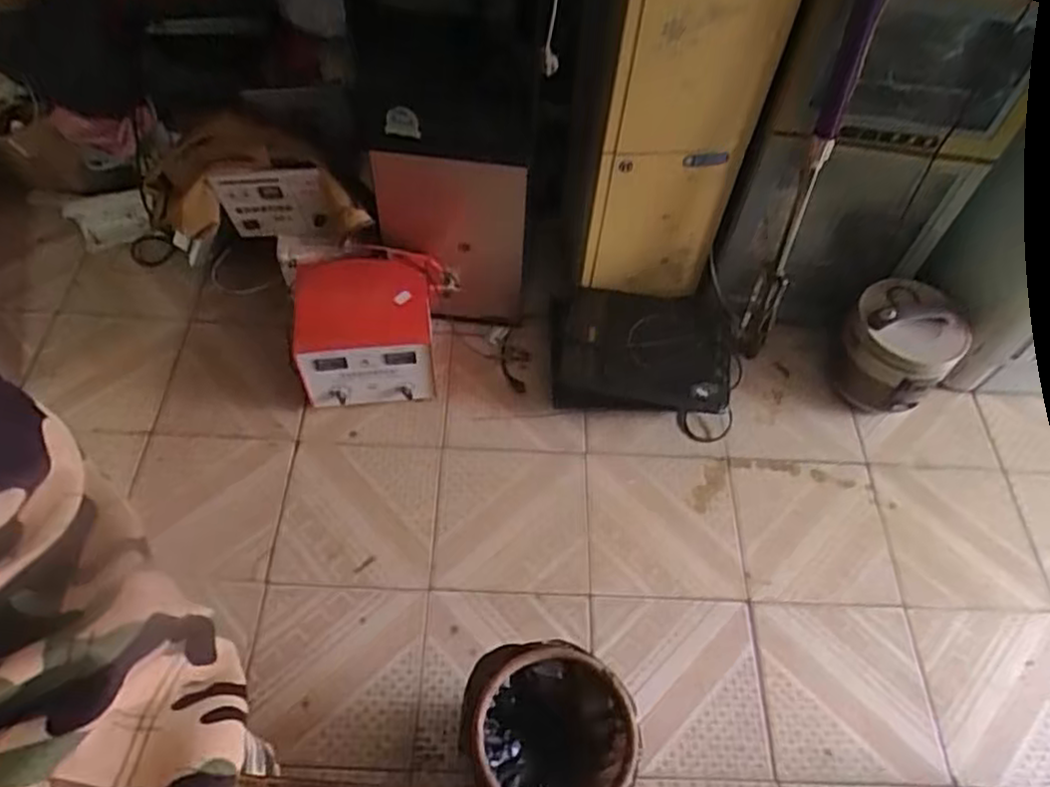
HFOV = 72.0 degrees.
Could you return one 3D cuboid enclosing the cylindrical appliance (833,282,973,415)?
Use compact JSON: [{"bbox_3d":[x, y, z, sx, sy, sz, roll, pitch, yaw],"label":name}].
[{"bbox_3d":[0.748,-0.098,1.455,0.205,0.223,0.211,1,57,-2],"label":"cylindrical appliance"}]

